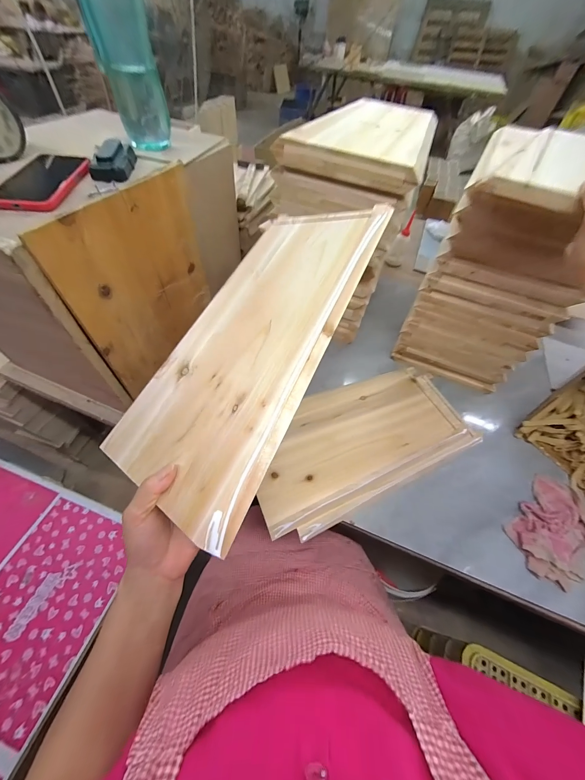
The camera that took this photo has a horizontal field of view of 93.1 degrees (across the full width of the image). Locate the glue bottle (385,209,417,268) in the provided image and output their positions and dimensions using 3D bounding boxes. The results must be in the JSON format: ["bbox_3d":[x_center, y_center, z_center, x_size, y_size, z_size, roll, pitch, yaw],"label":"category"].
[{"bbox_3d":[0.389,-0.529,0.982,0.058,0.176,0.050,26,34,13],"label":"glue bottle"}]

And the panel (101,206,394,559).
[{"bbox_3d":[-0.052,-0.070,0.354,0.222,0.016,0.425,21,73,33],"label":"panel"}]

